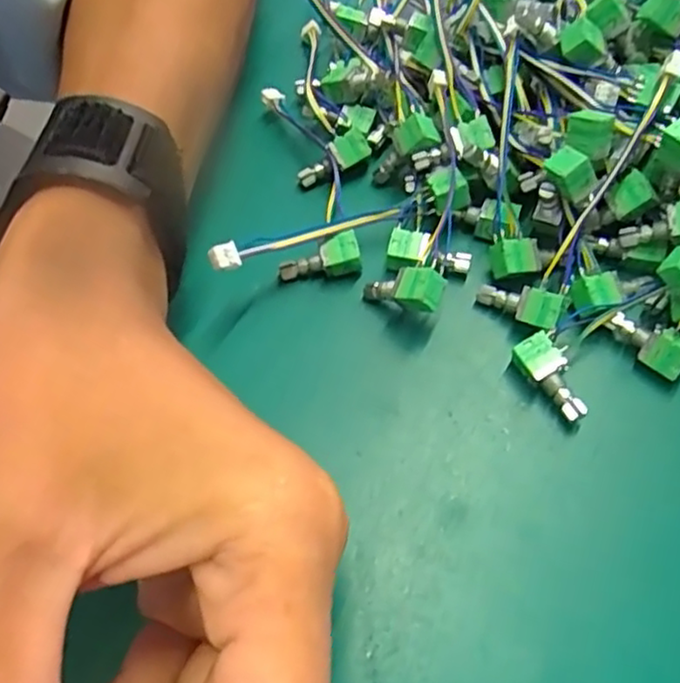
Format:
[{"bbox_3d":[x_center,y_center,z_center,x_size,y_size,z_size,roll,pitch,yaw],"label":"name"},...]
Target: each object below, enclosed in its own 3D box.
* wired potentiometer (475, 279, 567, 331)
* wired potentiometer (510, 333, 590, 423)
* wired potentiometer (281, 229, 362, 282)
[{"bbox_3d":[0.057,-0.013,0.223,0.028,0.010,0.012,14,59,36],"label":"wired potentiometer"},{"bbox_3d":[0.066,0.012,0.214,0.012,0.014,0.027,-30,63,-14],"label":"wired potentiometer"},{"bbox_3d":[-0.007,-0.027,0.240,0.028,0.014,0.011,-15,58,11],"label":"wired potentiometer"}]

